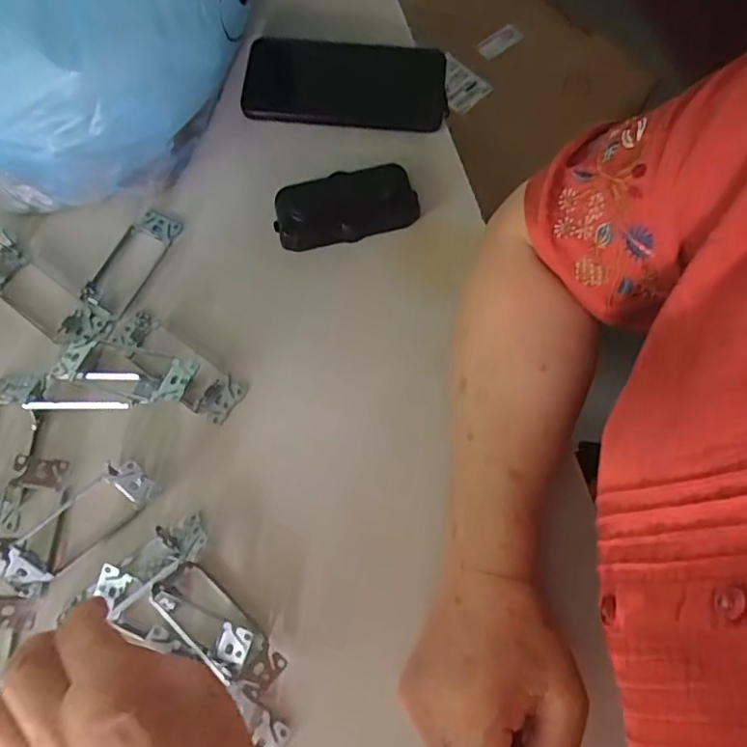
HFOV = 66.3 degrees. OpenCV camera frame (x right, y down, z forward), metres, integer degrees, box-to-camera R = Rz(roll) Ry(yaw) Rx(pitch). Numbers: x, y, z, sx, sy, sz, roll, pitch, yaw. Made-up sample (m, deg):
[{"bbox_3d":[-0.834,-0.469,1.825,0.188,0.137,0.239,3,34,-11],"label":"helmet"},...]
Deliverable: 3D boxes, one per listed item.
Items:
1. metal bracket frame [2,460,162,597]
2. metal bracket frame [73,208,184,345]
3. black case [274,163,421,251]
[{"bbox_3d":[-0.194,0.096,0.373,0.103,0.023,0.039,-41,77,-12],"label":"metal bracket frame"},{"bbox_3d":[-0.194,-0.078,0.433,0.039,0.021,0.116,26,74,7],"label":"metal bracket frame"},{"bbox_3d":[-0.021,-0.129,0.443,0.108,0.025,0.053,-15,74,-5],"label":"black case"}]

